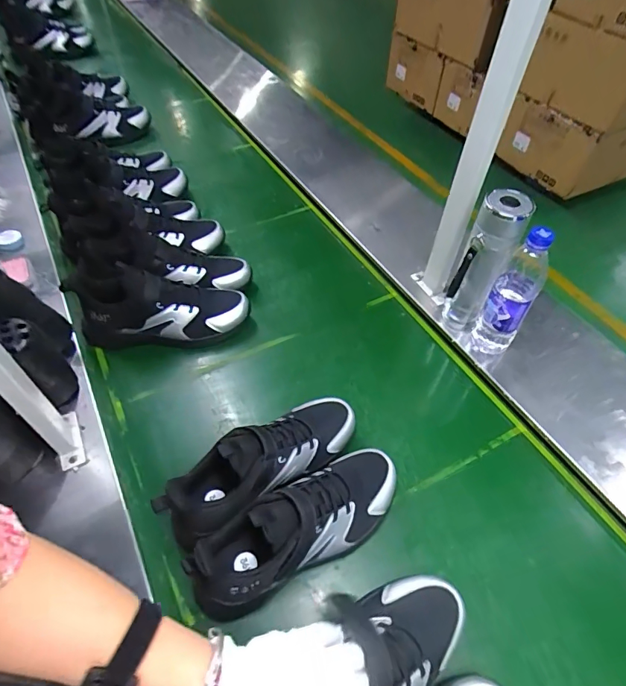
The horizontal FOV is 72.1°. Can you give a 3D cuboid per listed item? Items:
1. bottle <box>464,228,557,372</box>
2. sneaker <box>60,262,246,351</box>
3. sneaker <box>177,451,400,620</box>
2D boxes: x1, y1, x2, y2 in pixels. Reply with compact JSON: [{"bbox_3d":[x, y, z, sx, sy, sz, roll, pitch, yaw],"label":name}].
[{"bbox_3d":[0.308,-0.064,0.675,0.065,0.253,0.058,26,55,18],"label":"bottle"},{"bbox_3d":[-0.248,-0.069,0.721,0.269,0.125,0.105,-2,51,-4],"label":"sneaker"},{"bbox_3d":[-0.009,0.227,0.531,0.289,0.120,0.098,-19,53,-32],"label":"sneaker"}]

